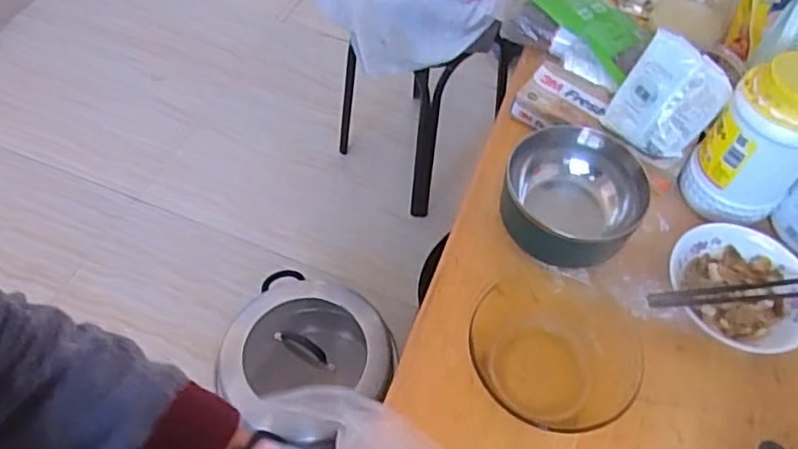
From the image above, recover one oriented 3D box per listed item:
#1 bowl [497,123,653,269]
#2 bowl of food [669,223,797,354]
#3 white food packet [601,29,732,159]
[{"bbox_3d":[0.201,-0.031,0.741,0.146,0.087,0.157,1,56,-2],"label":"bowl"},{"bbox_3d":[0.378,0.073,0.698,0.134,0.047,0.147,1,56,-2],"label":"bowl of food"},{"bbox_3d":[0.322,-0.150,0.767,0.110,0.129,0.021,39,35,19],"label":"white food packet"}]

